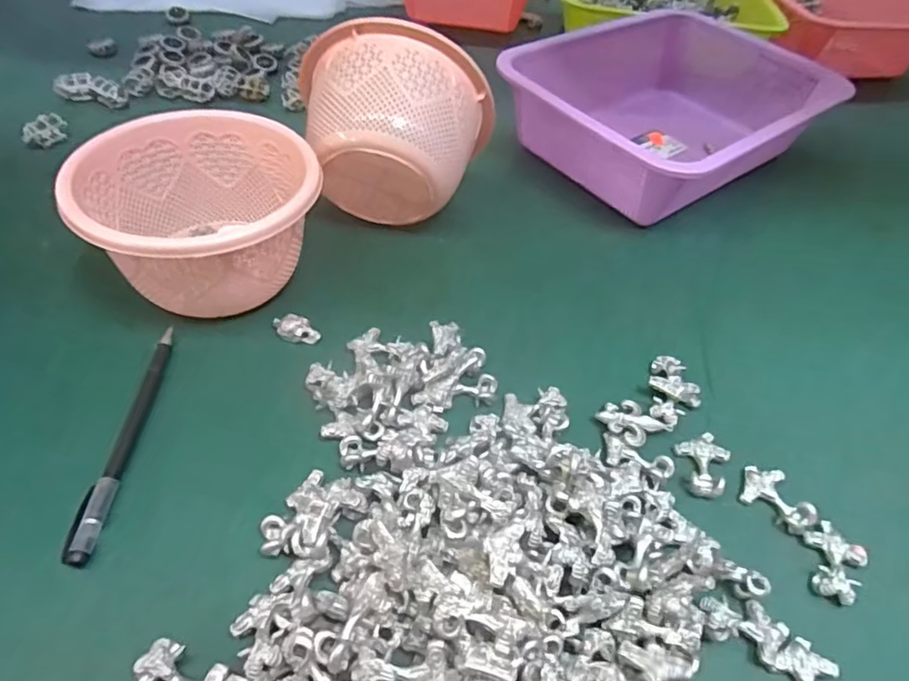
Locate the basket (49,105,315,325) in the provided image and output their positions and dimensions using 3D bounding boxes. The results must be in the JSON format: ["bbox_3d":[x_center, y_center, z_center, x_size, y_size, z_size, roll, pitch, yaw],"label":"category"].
[{"bbox_3d":[-0.163,-0.083,0.400,0.138,0.083,0.136,3,48,-4],"label":"basket"}]

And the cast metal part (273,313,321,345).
[{"bbox_3d":[-0.105,-0.008,0.397,0.031,0.010,0.017,15,49,7],"label":"cast metal part"}]

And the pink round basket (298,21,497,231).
[{"bbox_3d":[-0.046,-0.150,0.449,0.146,0.135,0.082,5,47,-3],"label":"pink round basket"}]

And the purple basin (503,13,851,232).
[{"bbox_3d":[0.210,-0.219,0.567,0.287,0.070,0.212,-27,57,-27],"label":"purple basin"}]

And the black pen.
[{"bbox_3d":[-0.183,0.050,0.331,0.012,0.013,0.147,3,48,-4],"label":"black pen"}]

